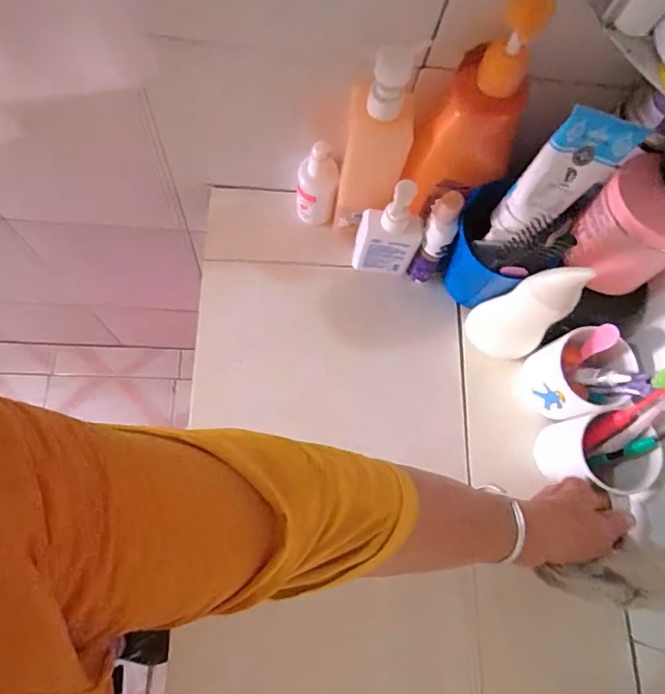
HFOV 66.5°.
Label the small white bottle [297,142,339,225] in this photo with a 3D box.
[{"bbox_3d":[-0.018,-0.179,0.574,0.044,0.118,0.034,-6,73,-8],"label":"small white bottle"}]

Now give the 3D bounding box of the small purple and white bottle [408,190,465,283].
[{"bbox_3d":[0.107,-0.111,0.534,0.028,0.132,0.030,18,71,0],"label":"small purple and white bottle"}]

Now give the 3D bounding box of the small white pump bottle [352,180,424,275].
[{"bbox_3d":[0.060,-0.120,0.537,0.065,0.141,0.033,8,72,-4],"label":"small white pump bottle"}]

